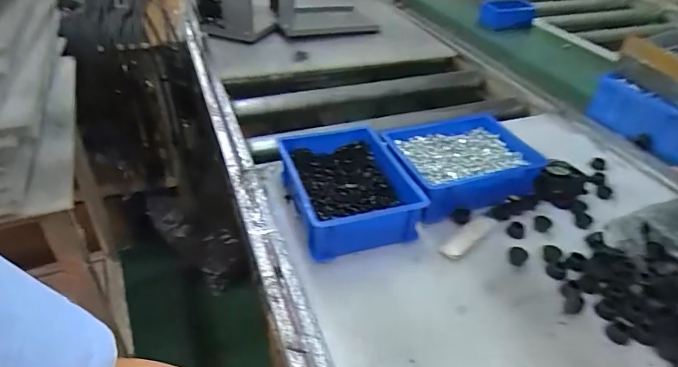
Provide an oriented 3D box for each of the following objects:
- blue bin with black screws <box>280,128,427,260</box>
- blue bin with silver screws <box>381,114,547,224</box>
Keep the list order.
[{"bbox_3d":[0.008,0.005,0.596,0.145,0.064,0.201,-10,39,-16],"label":"blue bin with black screws"},{"bbox_3d":[0.179,-0.027,0.649,0.209,0.064,0.155,-10,39,-17],"label":"blue bin with silver screws"}]

